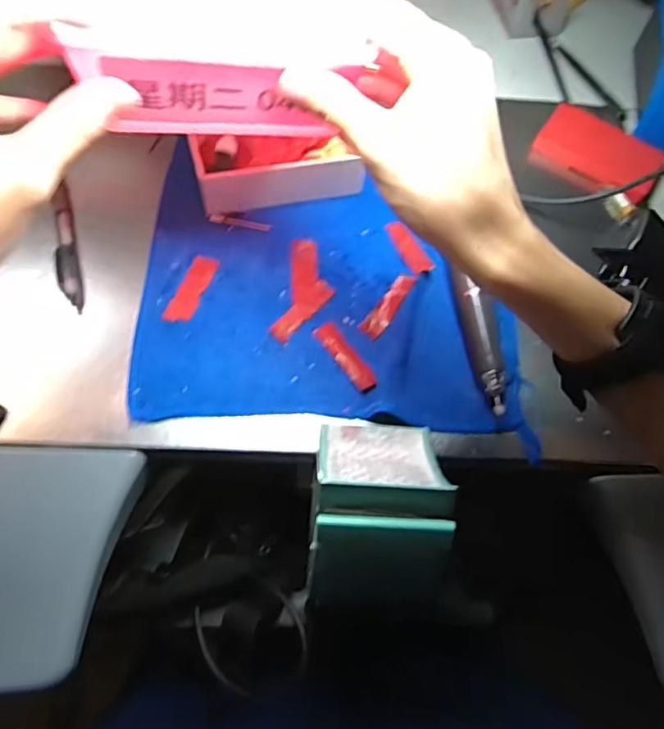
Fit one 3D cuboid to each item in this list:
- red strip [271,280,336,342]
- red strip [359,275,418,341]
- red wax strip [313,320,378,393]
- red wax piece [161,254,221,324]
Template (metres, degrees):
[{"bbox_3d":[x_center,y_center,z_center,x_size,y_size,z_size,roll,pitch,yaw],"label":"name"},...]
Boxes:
[{"bbox_3d":[-0.022,-0.042,0.427,0.016,0.004,0.059,39,67,13],"label":"red strip"},{"bbox_3d":[0.043,-0.045,0.431,0.016,0.004,0.059,31,75,18],"label":"red strip"},{"bbox_3d":[0.010,-0.006,0.413,0.017,0.006,0.061,-32,71,-18],"label":"red wax strip"},{"bbox_3d":[-0.105,-0.057,0.429,0.020,0.004,0.059,21,64,5],"label":"red wax piece"}]

